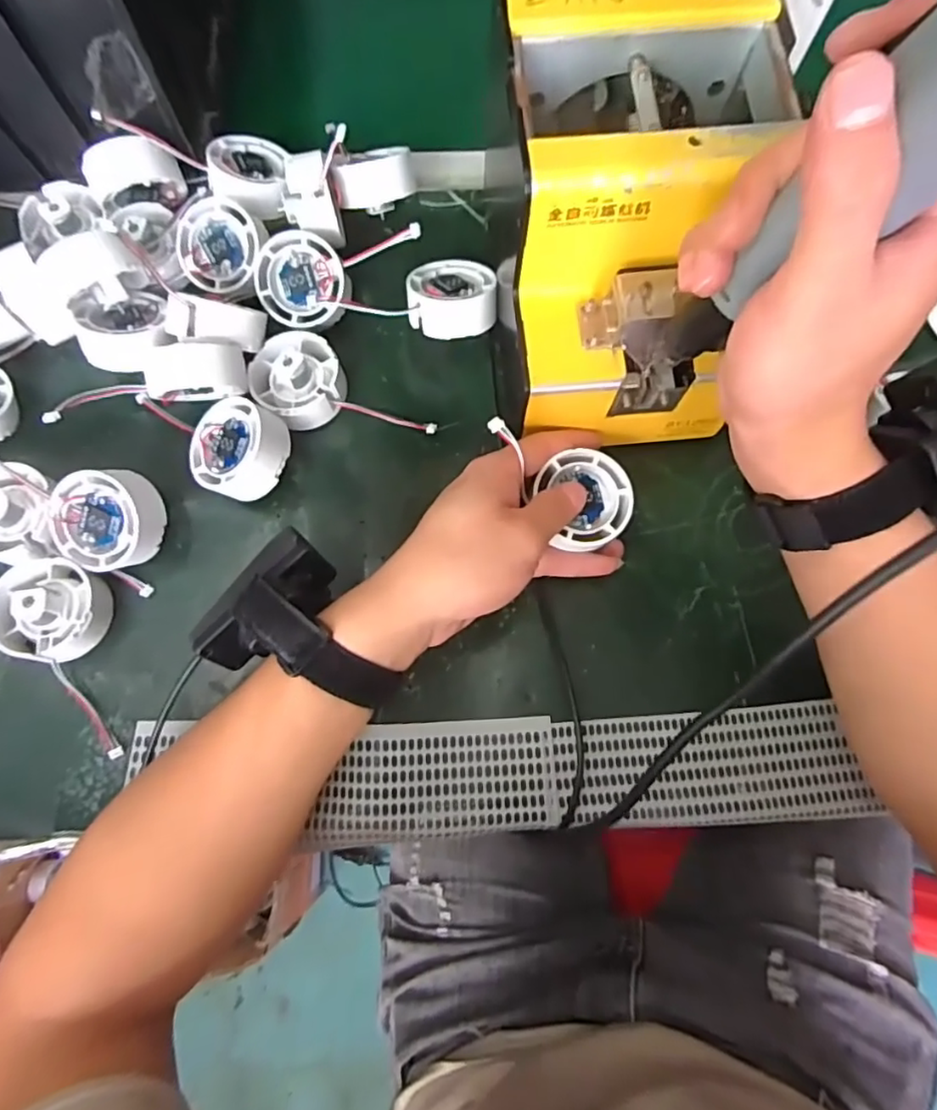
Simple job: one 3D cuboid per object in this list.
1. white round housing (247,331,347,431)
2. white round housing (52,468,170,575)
[{"bbox_3d":[-0.104,-0.109,0.363,0.052,0.024,0.059,-33,78,-9],"label":"white round housing"},{"bbox_3d":[-0.201,-0.019,0.334,0.055,0.024,0.055,1,102,2],"label":"white round housing"}]

